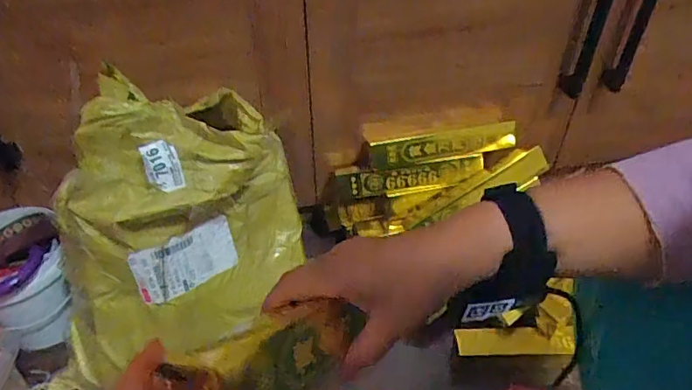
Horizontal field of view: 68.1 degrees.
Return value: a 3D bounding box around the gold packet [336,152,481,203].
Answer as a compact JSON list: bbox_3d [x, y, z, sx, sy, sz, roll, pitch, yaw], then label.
[{"bbox_3d":[0.102,-0.026,0.820,0.231,0.051,0.024,-4,43,-4],"label":"gold packet"}]

